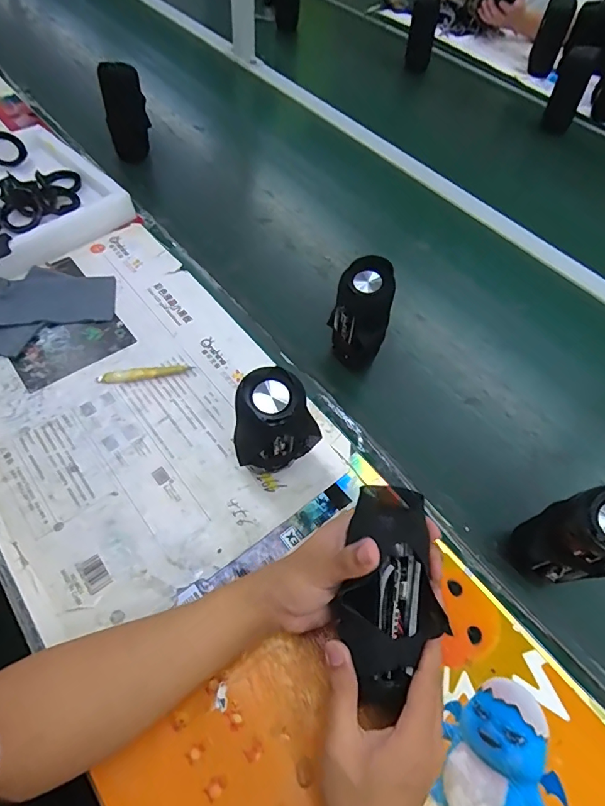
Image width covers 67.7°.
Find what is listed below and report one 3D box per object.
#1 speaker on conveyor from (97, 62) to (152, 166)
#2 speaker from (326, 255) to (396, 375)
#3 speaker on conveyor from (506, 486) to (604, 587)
[{"bbox_3d":[-0.320,-0.523,0.822,0.069,0.155,0.045,-16,59,-15],"label":"speaker on conveyor"},{"bbox_3d":[0.072,-0.104,0.571,0.051,0.151,0.061,-34,65,-24],"label":"speaker"},{"bbox_3d":[0.251,0.137,0.430,0.066,0.155,0.059,21,57,9],"label":"speaker on conveyor"}]

